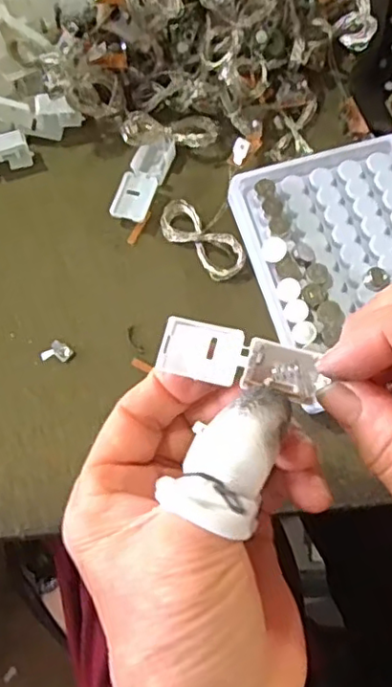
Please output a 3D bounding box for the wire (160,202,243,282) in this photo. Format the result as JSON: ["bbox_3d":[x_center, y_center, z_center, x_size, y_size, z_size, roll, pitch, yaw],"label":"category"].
[{"bbox_3d":[0.002,-0.057,0.330,0.021,0.012,0.055,-44,76,-11],"label":"wire"}]

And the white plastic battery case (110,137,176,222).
[{"bbox_3d":[-0.029,-0.091,0.346,0.020,0.011,0.053,20,74,8],"label":"white plastic battery case"}]

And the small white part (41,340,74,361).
[{"bbox_3d":[-0.072,0.005,0.318,0.013,0.004,0.013,0,72,2],"label":"small white part"}]

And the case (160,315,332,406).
[{"bbox_3d":[0.015,0.005,0.209,0.055,0.011,0.020,12,73,5],"label":"case"}]

